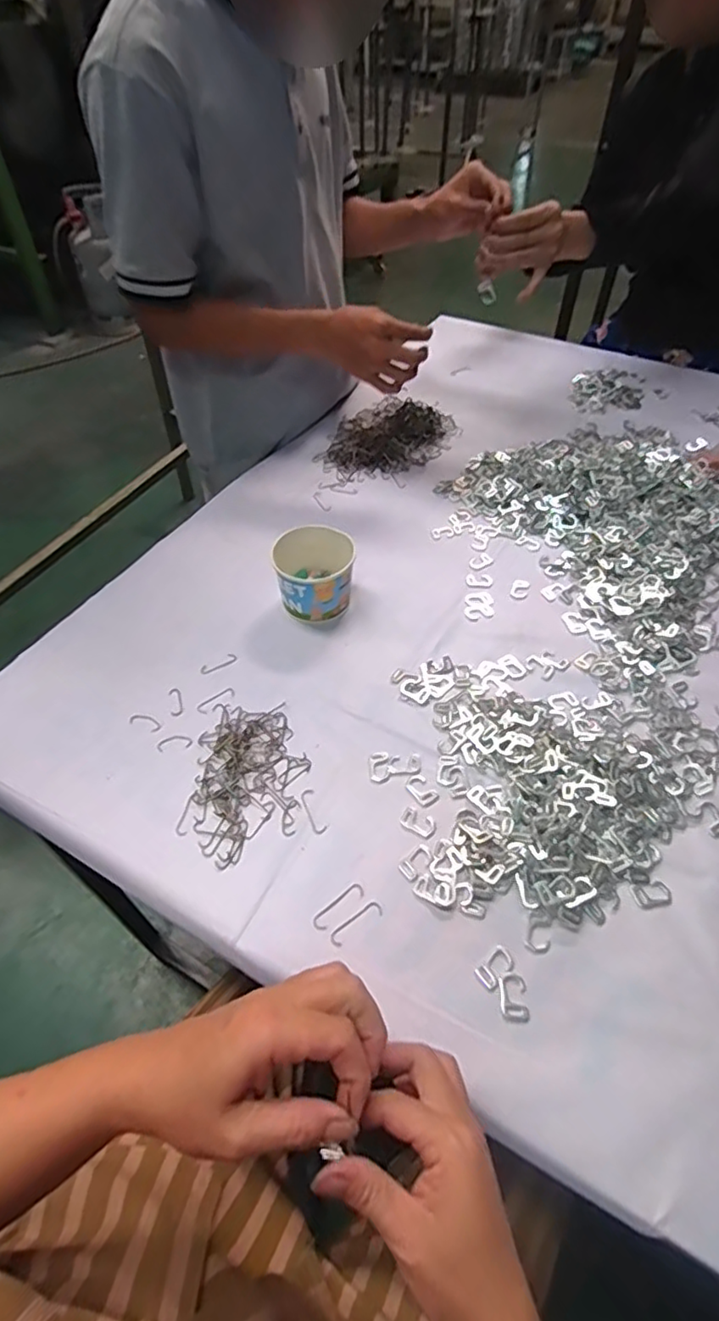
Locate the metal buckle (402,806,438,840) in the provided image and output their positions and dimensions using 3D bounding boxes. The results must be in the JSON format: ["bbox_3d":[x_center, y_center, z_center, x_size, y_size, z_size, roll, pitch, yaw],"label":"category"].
[{"bbox_3d":[0.053,0.143,0.528,0.032,0.004,0.021,27,56,21],"label":"metal buckle"}]

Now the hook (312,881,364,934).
[{"bbox_3d":[-0.017,0.198,0.481,0.048,0.004,0.013,-35,58,-25],"label":"hook"}]

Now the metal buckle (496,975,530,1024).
[{"bbox_3d":[0.113,0.248,0.437,0.021,0.004,0.030,2,51,2],"label":"metal buckle"}]

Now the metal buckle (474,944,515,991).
[{"bbox_3d":[0.104,0.233,0.451,0.032,0.004,0.019,-34,58,-24],"label":"metal buckle"}]

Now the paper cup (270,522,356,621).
[{"bbox_3d":[-0.050,-0.095,0.682,0.089,0.076,0.088,0,51,0],"label":"paper cup"}]

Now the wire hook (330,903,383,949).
[{"bbox_3d":[-0.003,0.209,0.473,0.047,0.004,0.013,-30,57,-22],"label":"wire hook"}]

